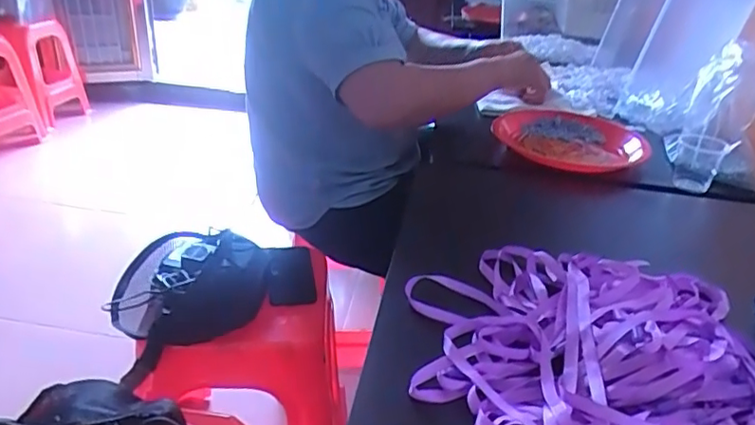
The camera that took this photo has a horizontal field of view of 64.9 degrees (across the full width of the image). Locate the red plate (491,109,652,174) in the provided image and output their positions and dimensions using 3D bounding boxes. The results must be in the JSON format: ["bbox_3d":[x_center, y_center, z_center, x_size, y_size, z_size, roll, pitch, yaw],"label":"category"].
[{"bbox_3d":[0.312,-0.127,0.966,0.244,0.035,0.223,3,29,-2],"label":"red plate"}]

